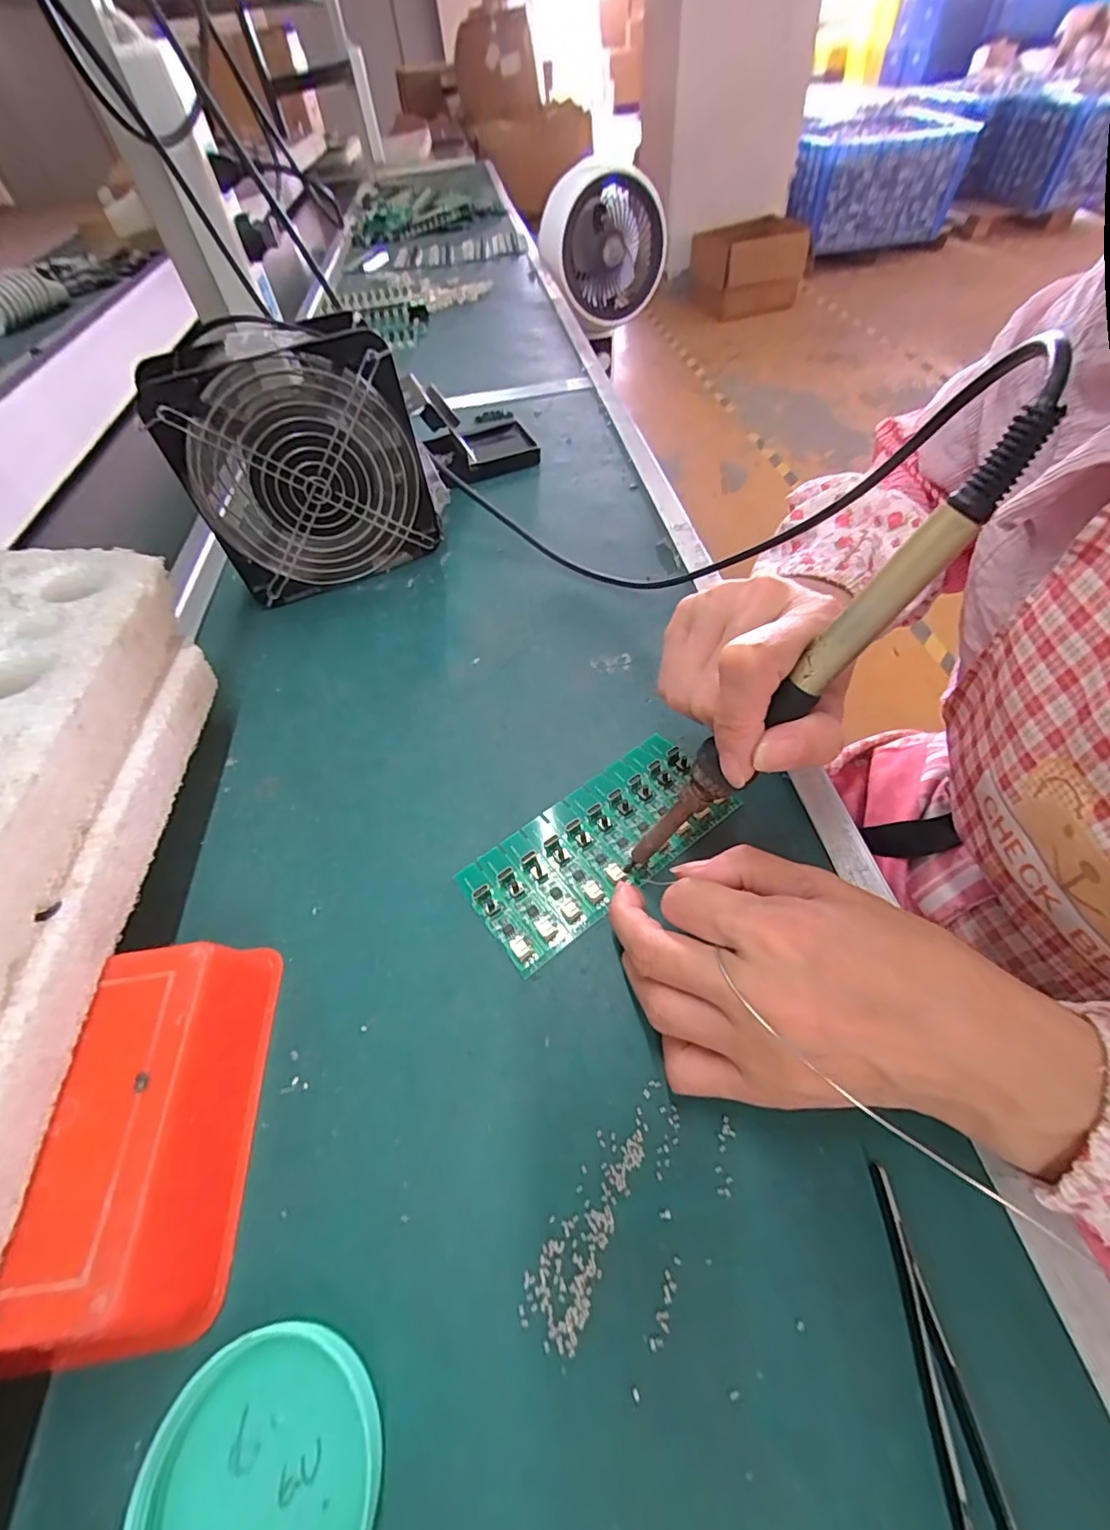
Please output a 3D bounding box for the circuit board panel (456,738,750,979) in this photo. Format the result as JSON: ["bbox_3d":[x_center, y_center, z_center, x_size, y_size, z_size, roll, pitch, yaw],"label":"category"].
[{"bbox_3d":[0.023,0.037,0.275,0.137,0.007,0.066,-36,59,-19],"label":"circuit board panel"}]

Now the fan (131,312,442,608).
[{"bbox_3d":[-0.173,-0.210,0.386,0.151,0.154,0.059,-20,55,-10],"label":"fan"}]

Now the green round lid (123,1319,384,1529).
[{"bbox_3d":[-0.085,0.207,0.156,0.066,0.014,0.064,-2,53,3],"label":"green round lid"}]

